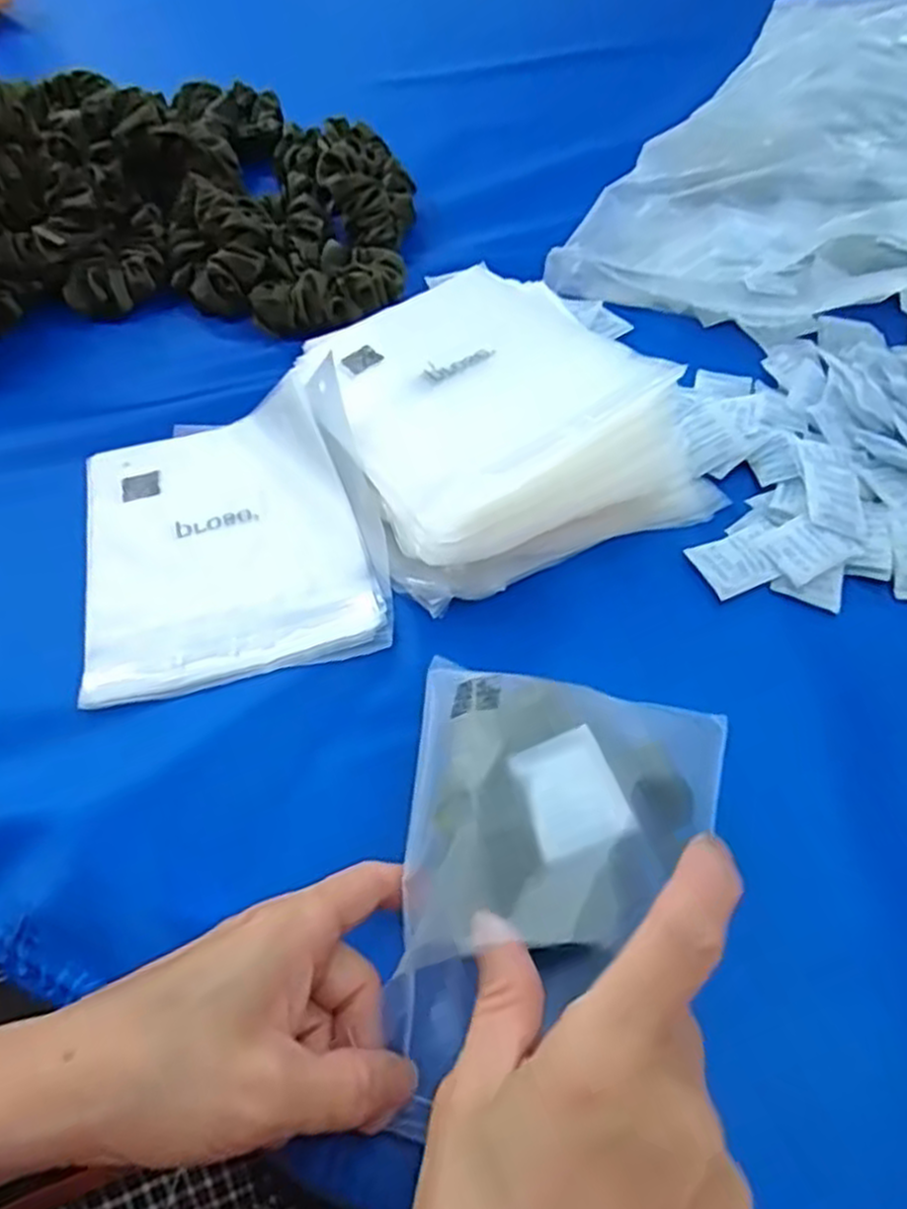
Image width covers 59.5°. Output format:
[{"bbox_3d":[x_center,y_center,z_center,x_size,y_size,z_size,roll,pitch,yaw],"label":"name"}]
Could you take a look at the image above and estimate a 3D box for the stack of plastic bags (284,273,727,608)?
[{"bbox_3d":[0.015,-0.114,0.439,0.173,0.043,0.221,-25,56,-15],"label":"stack of plastic bags"}]

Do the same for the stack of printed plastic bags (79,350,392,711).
[{"bbox_3d":[-0.117,-0.042,0.409,0.150,0.029,0.183,-17,53,-4],"label":"stack of printed plastic bags"}]

